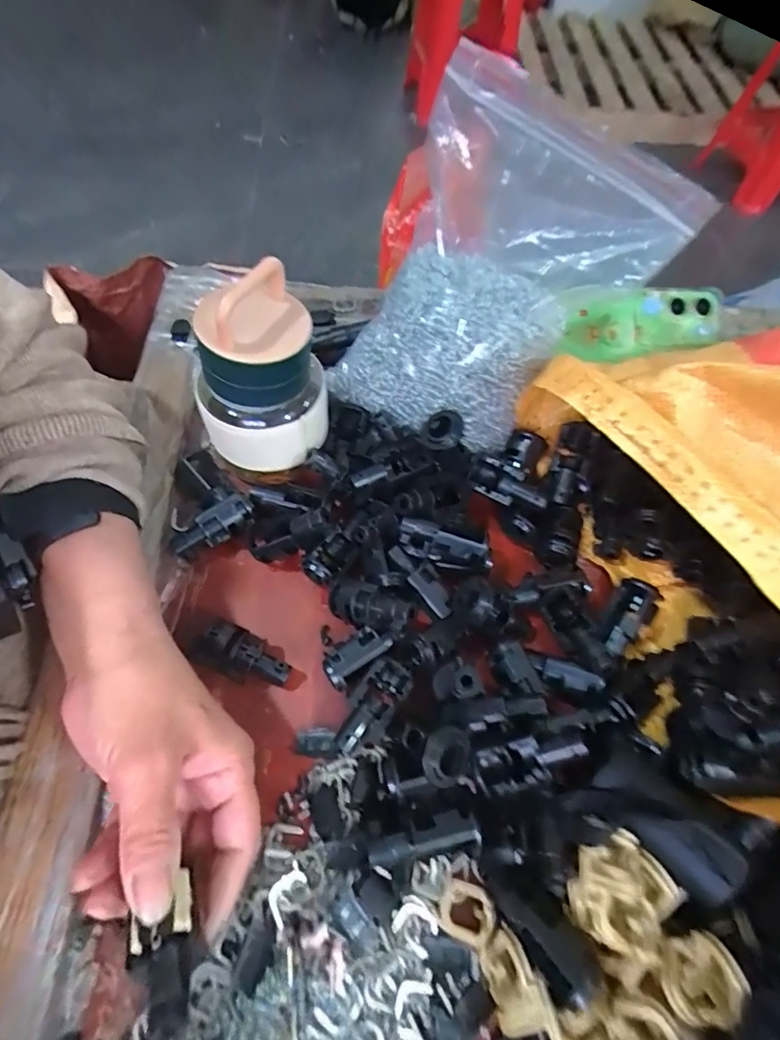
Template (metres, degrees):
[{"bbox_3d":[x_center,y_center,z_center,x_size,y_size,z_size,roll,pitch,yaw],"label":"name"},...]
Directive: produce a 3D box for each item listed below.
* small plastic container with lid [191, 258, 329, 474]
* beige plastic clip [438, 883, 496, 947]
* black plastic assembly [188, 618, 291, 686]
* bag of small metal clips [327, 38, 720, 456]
[{"bbox_3d":[-0.075,-0.082,0.289,0.075,0.112,0.061,-12,62,-10],"label":"small plastic container with lid"},{"bbox_3d":[0.037,0.185,0.234,0.025,0.008,0.025,-20,49,24],"label":"beige plastic clip"},{"bbox_3d":[-0.082,0.078,0.280,0.052,0.024,0.026,20,61,8],"label":"black plastic assembly"},{"bbox_3d":[0.066,-0.147,0.302,0.138,0.158,0.162,39,65,18],"label":"bag of small metal clips"}]

